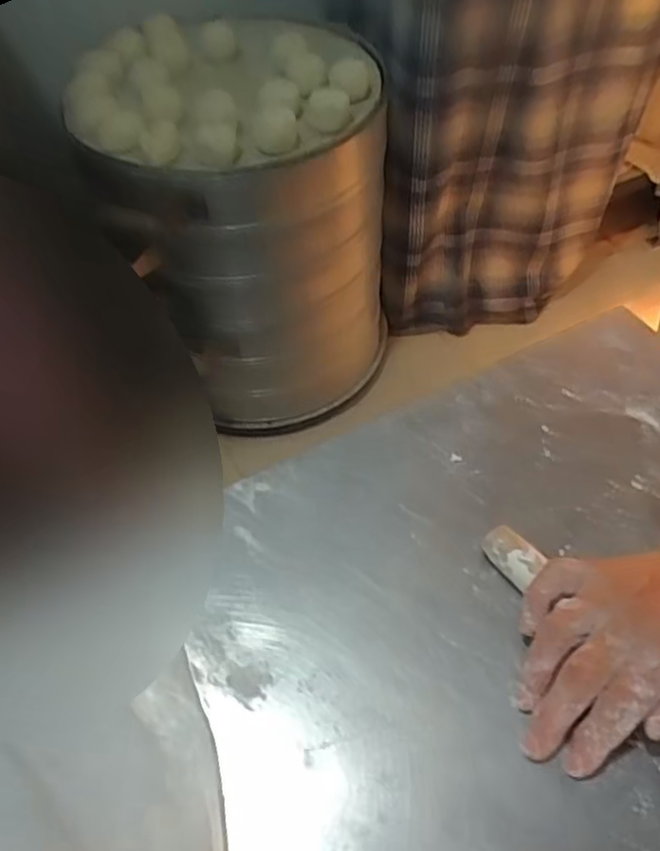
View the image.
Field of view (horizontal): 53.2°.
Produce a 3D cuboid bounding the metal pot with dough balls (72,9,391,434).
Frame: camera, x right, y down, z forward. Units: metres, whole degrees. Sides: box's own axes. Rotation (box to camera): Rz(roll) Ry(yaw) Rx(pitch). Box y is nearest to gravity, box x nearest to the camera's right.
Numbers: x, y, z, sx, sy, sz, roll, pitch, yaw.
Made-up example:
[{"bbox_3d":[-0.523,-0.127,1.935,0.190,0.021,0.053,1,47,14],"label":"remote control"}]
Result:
[{"bbox_3d":[-0.148,-0.389,1.312,0.507,0.621,0.524,-7,53,-2],"label":"metal pot with dough balls"}]

